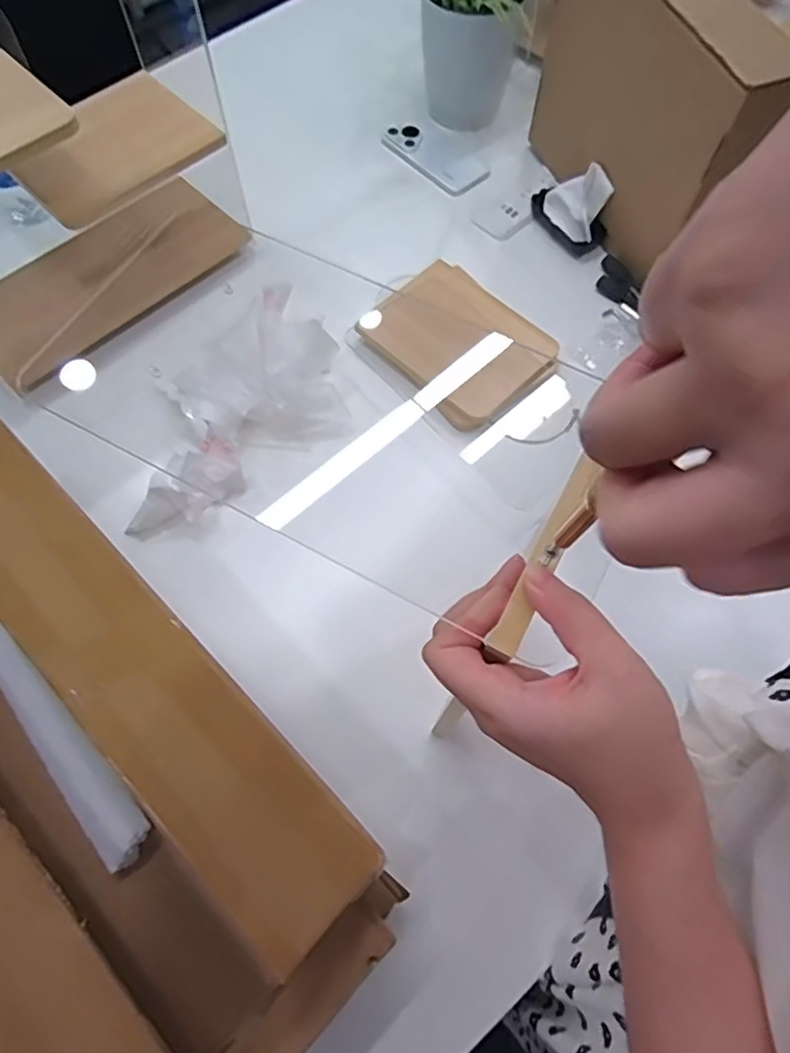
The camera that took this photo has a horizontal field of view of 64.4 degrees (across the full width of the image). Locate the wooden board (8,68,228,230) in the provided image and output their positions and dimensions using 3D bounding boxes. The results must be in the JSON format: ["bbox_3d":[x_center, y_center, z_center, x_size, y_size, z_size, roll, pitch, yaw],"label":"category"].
[{"bbox_3d":[-0.295,-0.394,0.649,0.185,0.017,0.148,-41,72,-17],"label":"wooden board"}]

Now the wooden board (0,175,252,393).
[{"bbox_3d":[-0.335,-0.295,0.727,0.150,0.016,0.314,43,72,13],"label":"wooden board"}]

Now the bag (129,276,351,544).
[{"bbox_3d":[-0.185,-0.136,0.655,0.270,0.067,0.187,-35,70,-15],"label":"bag"}]

